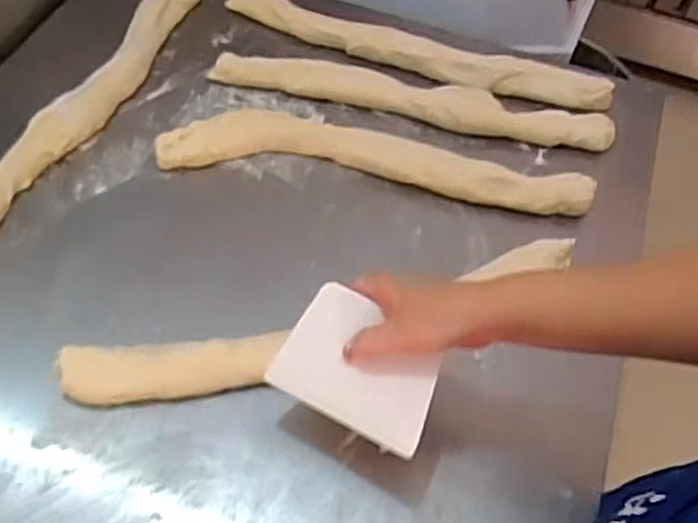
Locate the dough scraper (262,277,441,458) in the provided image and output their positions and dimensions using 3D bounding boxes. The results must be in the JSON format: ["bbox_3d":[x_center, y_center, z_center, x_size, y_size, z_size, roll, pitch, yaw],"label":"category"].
[{"bbox_3d":[0.009,0.082,0.552,0.129,0.008,0.094,26,88,16],"label":"dough scraper"}]

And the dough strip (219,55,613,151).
[{"bbox_3d":[0.074,-0.199,0.848,0.489,0.030,0.052,11,56,4],"label":"dough strip"}]

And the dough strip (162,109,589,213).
[{"bbox_3d":[0.032,-0.116,0.787,0.471,0.033,0.079,7,56,2],"label":"dough strip"}]

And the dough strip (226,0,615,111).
[{"bbox_3d":[0.077,-0.275,0.901,0.515,0.034,0.060,19,57,10],"label":"dough strip"}]

